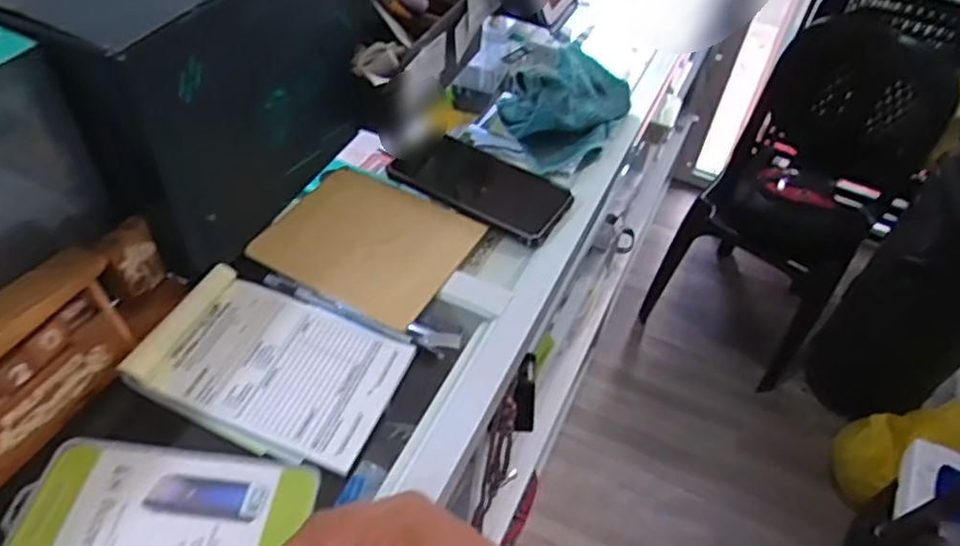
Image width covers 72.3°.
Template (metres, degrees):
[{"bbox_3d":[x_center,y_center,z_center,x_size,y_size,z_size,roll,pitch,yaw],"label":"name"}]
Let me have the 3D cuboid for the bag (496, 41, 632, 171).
[{"bbox_3d":[0.095,-0.168,0.651,0.132,0.072,0.092,-24,55,-24],"label":"bag"}]

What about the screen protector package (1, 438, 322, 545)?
[{"bbox_3d":[-0.191,0.149,0.393,0.168,0.008,0.090,7,48,1],"label":"screen protector package"}]

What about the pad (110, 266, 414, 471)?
[{"bbox_3d":[-0.146,0.063,0.465,0.170,0.016,0.111,19,50,11],"label":"pad"}]

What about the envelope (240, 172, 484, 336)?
[{"bbox_3d":[-0.092,-0.028,0.557,0.155,0.009,0.130,24,54,17],"label":"envelope"}]

